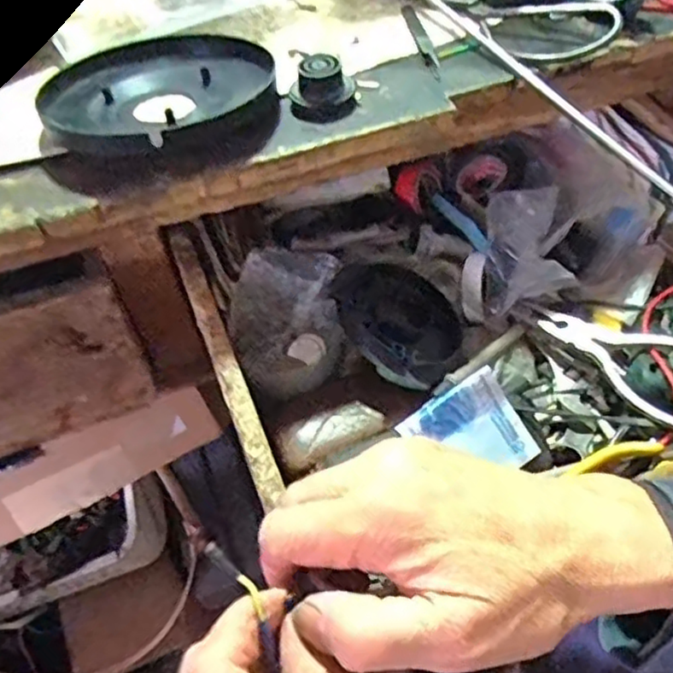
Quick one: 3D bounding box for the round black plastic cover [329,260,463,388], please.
[{"bbox_3d":[0.042,-0.015,0.470,0.095,0.014,0.095,11,51,-14],"label":"round black plastic cover"}]

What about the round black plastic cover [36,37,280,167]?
[{"bbox_3d":[-0.109,-0.148,0.412,0.147,0.017,0.123,8,50,10],"label":"round black plastic cover"}]

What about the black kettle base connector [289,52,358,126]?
[{"bbox_3d":[-0.008,-0.148,0.401,0.039,0.026,0.039,-2,49,0],"label":"black kettle base connector"}]

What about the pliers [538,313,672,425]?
[{"bbox_3d":[0.198,0.010,0.456,0.057,0.012,0.121,-48,53,-7],"label":"pliers"}]

